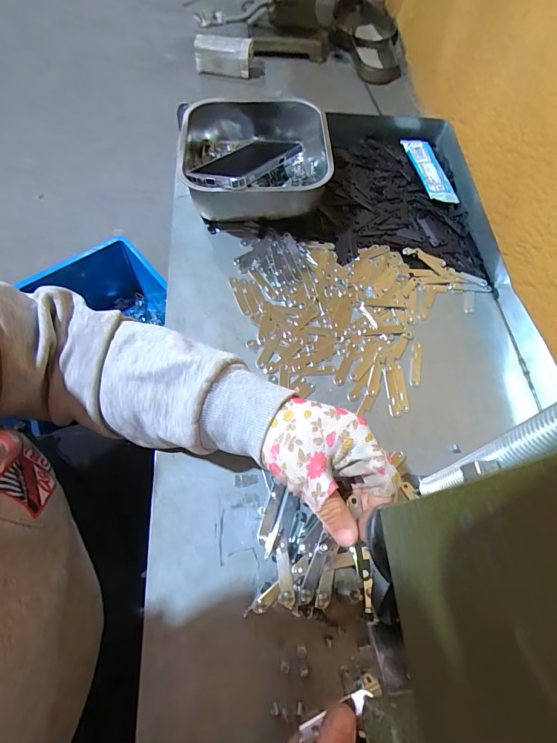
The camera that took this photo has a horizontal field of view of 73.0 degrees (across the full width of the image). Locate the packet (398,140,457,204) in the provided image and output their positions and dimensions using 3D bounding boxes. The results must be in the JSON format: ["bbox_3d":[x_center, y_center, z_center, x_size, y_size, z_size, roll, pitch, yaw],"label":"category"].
[{"bbox_3d":[0.213,-0.284,0.533,0.037,0.009,0.134,-6,65,-9],"label":"packet"}]

